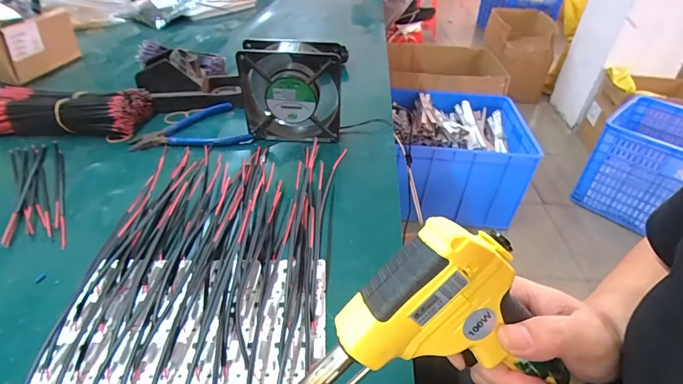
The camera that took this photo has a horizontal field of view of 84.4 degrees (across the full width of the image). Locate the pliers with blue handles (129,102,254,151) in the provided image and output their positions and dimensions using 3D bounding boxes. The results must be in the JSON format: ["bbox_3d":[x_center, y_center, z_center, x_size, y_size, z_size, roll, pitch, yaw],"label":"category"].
[{"bbox_3d":[-0.201,-0.081,0.501,0.137,0.014,0.101,-16,41,-22],"label":"pliers with blue handles"}]

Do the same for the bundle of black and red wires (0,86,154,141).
[{"bbox_3d":[-0.370,-0.112,0.504,0.200,0.046,0.085,3,38,2],"label":"bundle of black and red wires"}]

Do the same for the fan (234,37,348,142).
[{"bbox_3d":[-0.060,-0.119,0.469,0.118,0.122,0.041,0,38,-3],"label":"fan"}]

